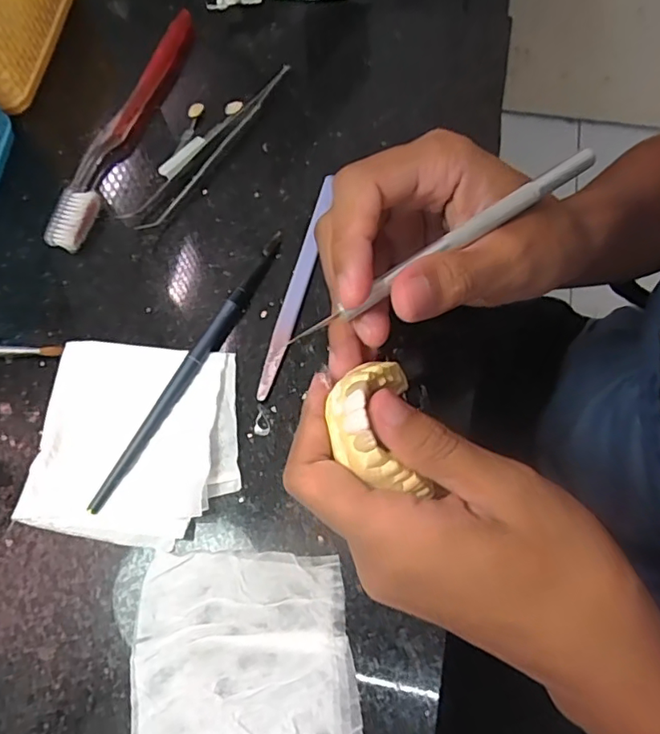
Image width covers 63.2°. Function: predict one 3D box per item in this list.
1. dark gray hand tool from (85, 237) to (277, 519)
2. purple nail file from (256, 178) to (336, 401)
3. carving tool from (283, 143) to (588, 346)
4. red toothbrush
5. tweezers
[{"bbox_3d":[-0.068,-0.004,0.271,0.011,0.006,0.165,26,72,12],"label":"dark gray hand tool"},{"bbox_3d":[-0.016,-0.046,0.286,0.009,0.007,0.132,14,70,7],"label":"purple nail file"},{"bbox_3d":[0.044,-0.046,0.197,0.134,0.010,0.008,-33,71,-9],"label":"carving tool"},{"bbox_3d":[-0.126,-0.152,0.332,0.022,0.012,0.187,16,70,8],"label":"red toothbrush"},{"bbox_3d":[-0.069,-0.133,0.322,0.021,0.009,0.137,39,75,15],"label":"tweezers"}]

